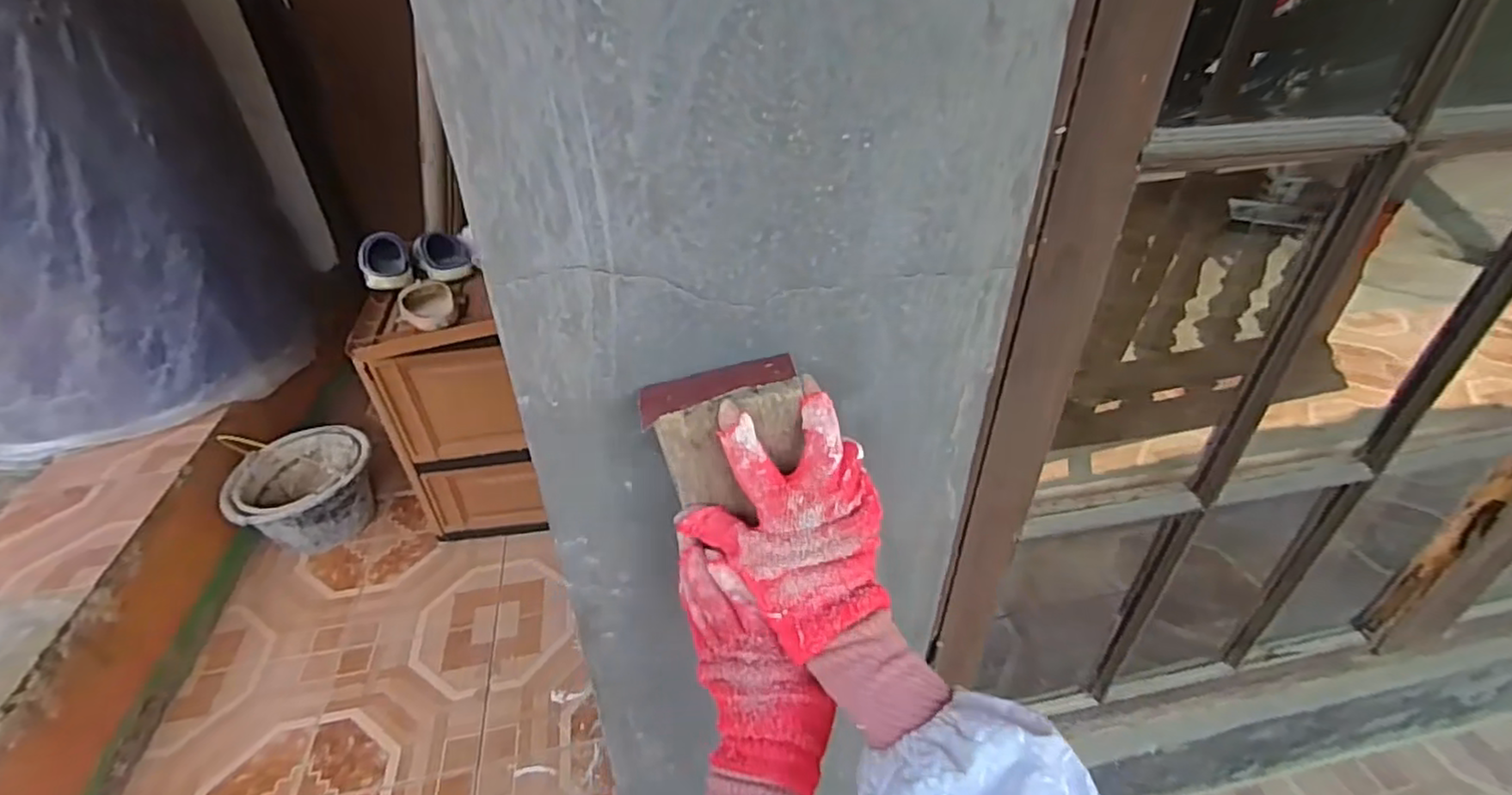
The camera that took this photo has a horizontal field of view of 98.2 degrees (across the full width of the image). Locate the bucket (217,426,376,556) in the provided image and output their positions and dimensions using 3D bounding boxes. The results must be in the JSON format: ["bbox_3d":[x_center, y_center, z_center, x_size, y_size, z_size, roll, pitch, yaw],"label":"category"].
[{"bbox_3d":[-1.057,0.208,1.548,0.278,0.211,0.278,0,36,0],"label":"bucket"}]

